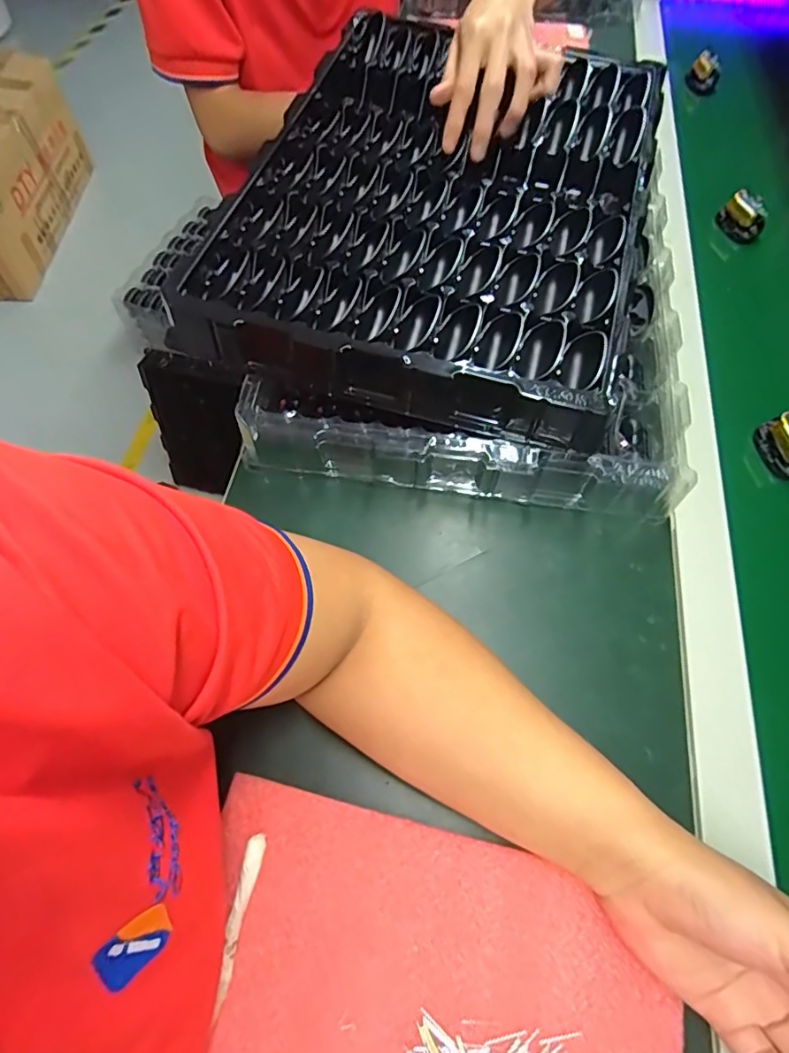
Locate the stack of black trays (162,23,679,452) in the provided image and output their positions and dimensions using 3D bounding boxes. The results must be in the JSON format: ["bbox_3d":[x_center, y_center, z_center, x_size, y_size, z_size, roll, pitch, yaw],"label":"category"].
[{"bbox_3d":[0.047,-0.284,0.491,0.337,0.070,0.465,15,63,6],"label":"stack of black trays"}]

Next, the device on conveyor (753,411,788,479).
[{"bbox_3d":[0.325,-0.066,0.441,0.023,0.032,0.051,-6,63,-5],"label":"device on conveyor"}]

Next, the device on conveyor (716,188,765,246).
[{"bbox_3d":[0.373,-0.330,0.576,0.025,0.035,0.045,-22,65,-12],"label":"device on conveyor"}]

